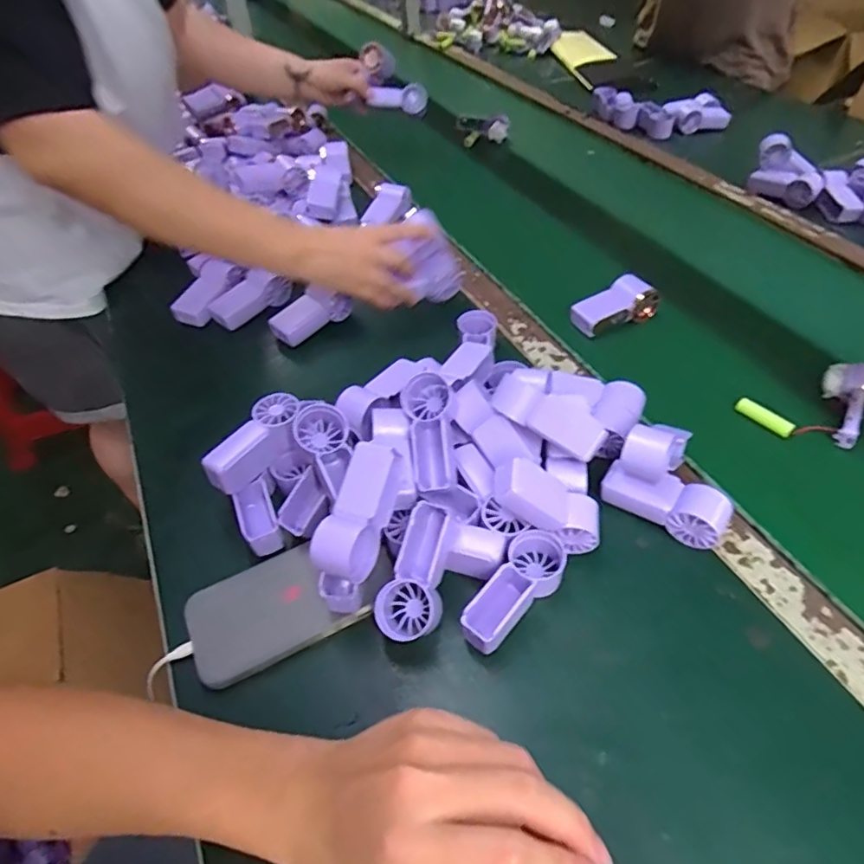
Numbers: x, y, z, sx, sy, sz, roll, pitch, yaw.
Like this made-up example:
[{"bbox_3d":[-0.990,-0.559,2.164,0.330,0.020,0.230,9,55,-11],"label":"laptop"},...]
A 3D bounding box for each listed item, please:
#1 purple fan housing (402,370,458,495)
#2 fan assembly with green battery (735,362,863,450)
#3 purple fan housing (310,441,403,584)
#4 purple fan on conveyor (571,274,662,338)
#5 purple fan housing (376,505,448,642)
[{"bbox_3d":[0.000,0.003,0.451,0.039,0.034,0.093,-5,66,0],"label":"purple fan housing"},{"bbox_3d":[0.358,-0.036,0.534,0.097,0.034,0.094,28,55,27],"label":"fan assembly with green battery"},{"bbox_3d":[-0.049,0.054,0.390,0.036,0.032,0.091,17,78,18],"label":"purple fan housing"},{"bbox_3d":[0.208,-0.145,0.641,0.095,0.041,0.040,-21,49,-14],"label":"purple fan on conveyor"},{"bbox_3d":[-0.010,0.100,0.402,0.042,0.036,0.097,12,79,15],"label":"purple fan housing"}]

